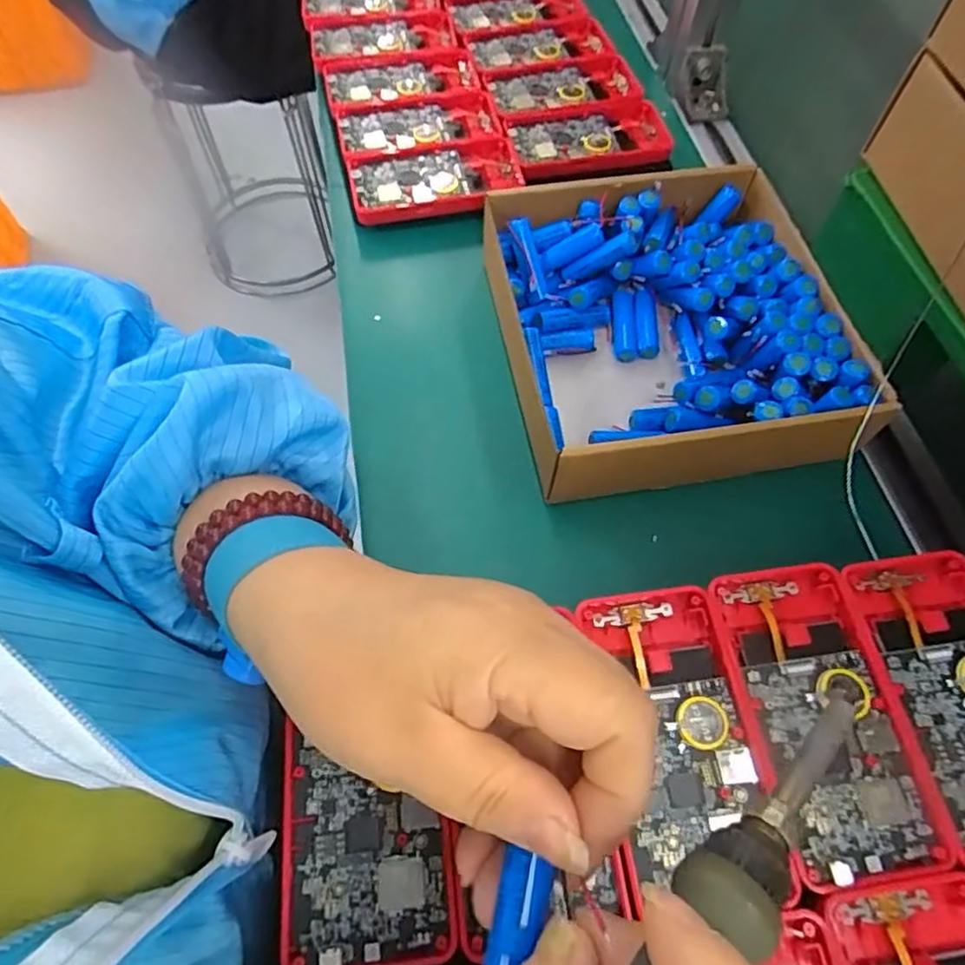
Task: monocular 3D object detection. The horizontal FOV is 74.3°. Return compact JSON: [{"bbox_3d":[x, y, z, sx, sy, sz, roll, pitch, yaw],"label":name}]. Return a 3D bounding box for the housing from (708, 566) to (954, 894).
[{"bbox_3d":[0.142,0.096,0.268,0.063,0.011,0.122,-5,62,-4],"label":"housing"}]

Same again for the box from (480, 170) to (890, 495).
[{"bbox_3d":[0.110,-0.094,0.395,0.187,0.063,0.206,-7,62,-5],"label":"box"}]

